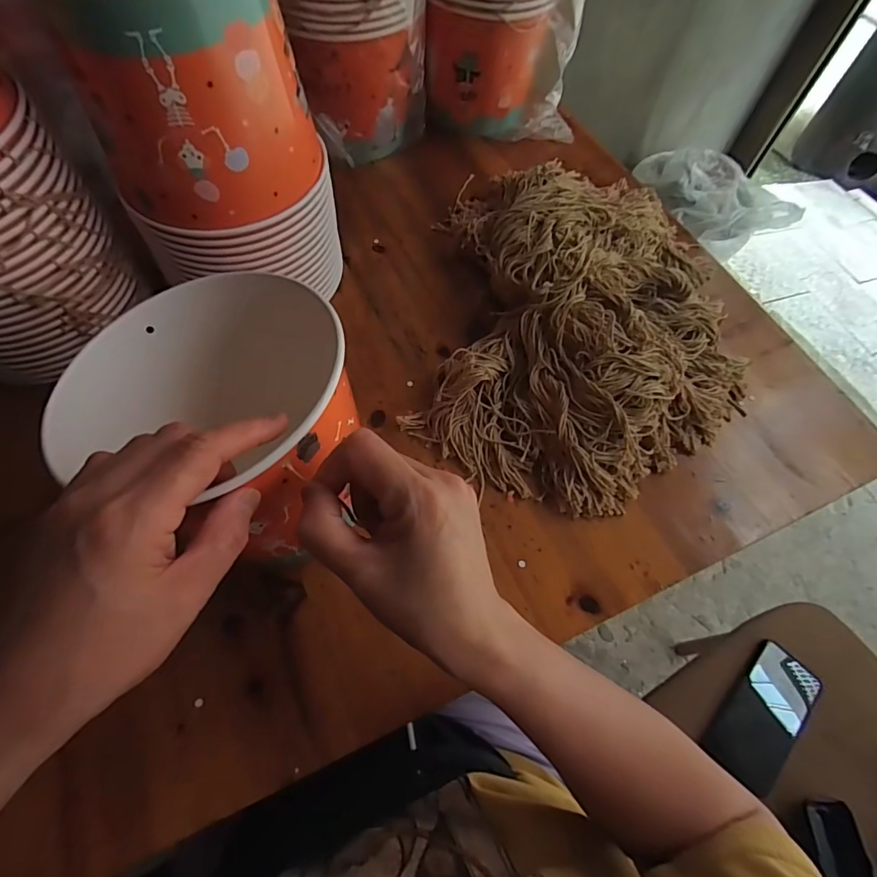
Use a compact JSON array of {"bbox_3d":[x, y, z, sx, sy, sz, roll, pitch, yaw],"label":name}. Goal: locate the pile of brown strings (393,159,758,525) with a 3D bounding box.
[{"bbox_3d":[0.141,-0.113,0.438,0.287,0.071,0.348,13,64,5],"label":"pile of brown strings"}]

